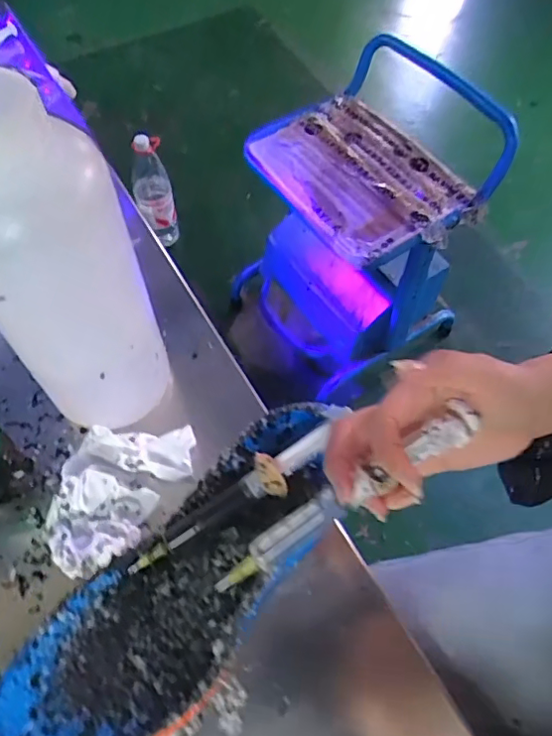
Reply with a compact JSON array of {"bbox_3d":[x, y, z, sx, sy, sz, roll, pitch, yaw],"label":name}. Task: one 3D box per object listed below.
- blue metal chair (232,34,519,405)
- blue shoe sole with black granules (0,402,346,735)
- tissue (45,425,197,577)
[{"bbox_3d":[0.205,-0.318,1.237,0.479,0.505,0.427,-37,66,-21],"label":"blue metal chair"},{"bbox_3d":[-0.051,0.137,0.351,0.101,0.036,0.270,40,66,21],"label":"blue shoe sole with black granules"},{"bbox_3d":[-0.119,0.082,0.402,0.081,0.027,0.120,30,63,16],"label":"tissue"}]

